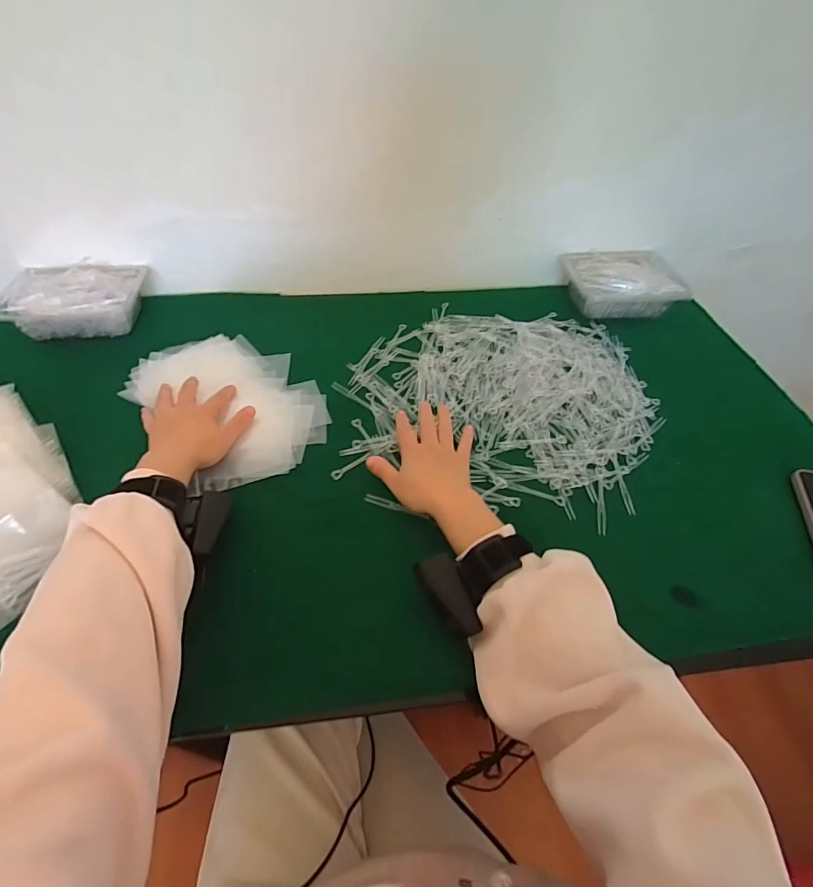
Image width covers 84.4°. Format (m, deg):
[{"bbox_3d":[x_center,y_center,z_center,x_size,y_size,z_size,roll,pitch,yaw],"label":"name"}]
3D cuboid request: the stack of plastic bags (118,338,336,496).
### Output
[{"bbox_3d":[-0.218,-0.054,0.566,0.184,0.016,0.262,-35,61,-26],"label":"stack of plastic bags"}]

